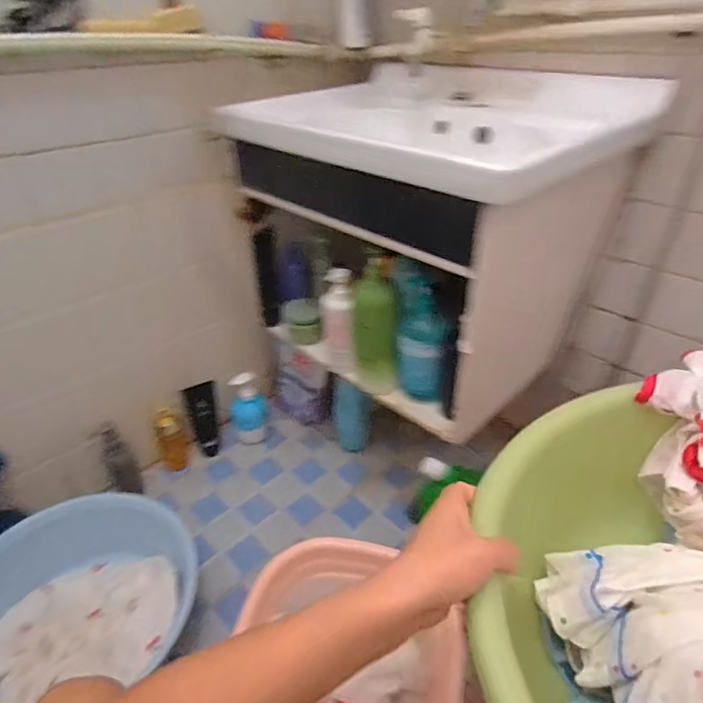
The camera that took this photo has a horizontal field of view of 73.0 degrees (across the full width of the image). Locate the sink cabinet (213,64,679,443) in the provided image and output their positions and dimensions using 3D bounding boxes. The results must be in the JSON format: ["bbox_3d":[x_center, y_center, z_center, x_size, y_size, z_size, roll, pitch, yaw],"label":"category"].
[{"bbox_3d":[0.139,-0.231,0.885,0.484,0.423,0.514,-33,48,-27],"label":"sink cabinet"}]

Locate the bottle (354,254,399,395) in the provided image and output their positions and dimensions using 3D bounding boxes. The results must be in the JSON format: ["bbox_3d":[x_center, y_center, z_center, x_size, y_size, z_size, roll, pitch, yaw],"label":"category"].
[{"bbox_3d":[0.040,-0.032,0.811,0.079,0.243,0.068,-4,42,2],"label":"bottle"}]

